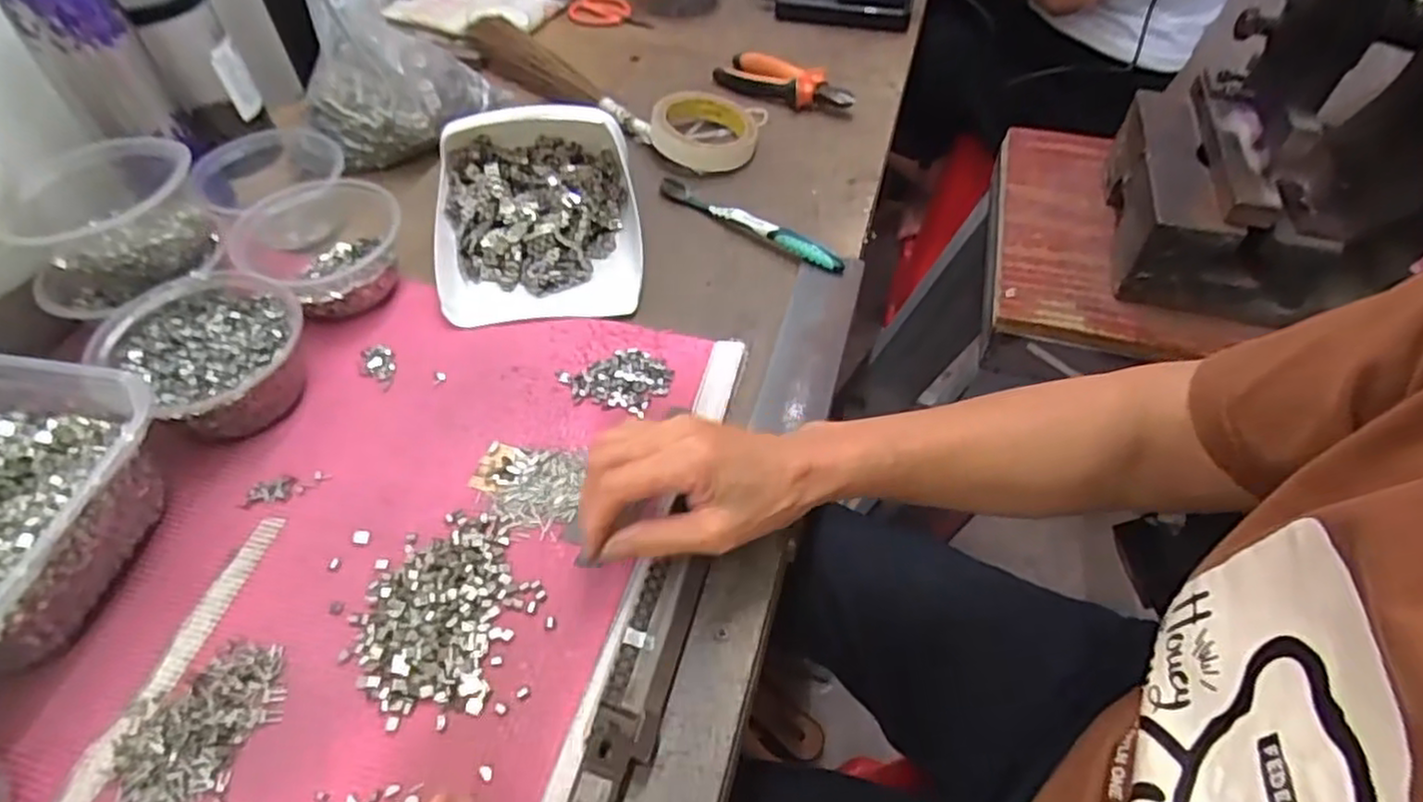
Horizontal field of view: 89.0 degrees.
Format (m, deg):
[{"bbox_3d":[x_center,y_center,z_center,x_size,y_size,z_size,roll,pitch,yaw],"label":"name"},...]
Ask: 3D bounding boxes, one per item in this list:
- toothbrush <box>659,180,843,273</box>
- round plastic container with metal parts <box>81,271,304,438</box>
[{"bbox_3d":[0.029,-0.150,0.604,0.183,0.023,0.018,29,57,23],"label":"toothbrush"},{"bbox_3d":[-0.322,-0.028,0.475,0.117,0.055,0.105,29,57,21],"label":"round plastic container with metal parts"}]

